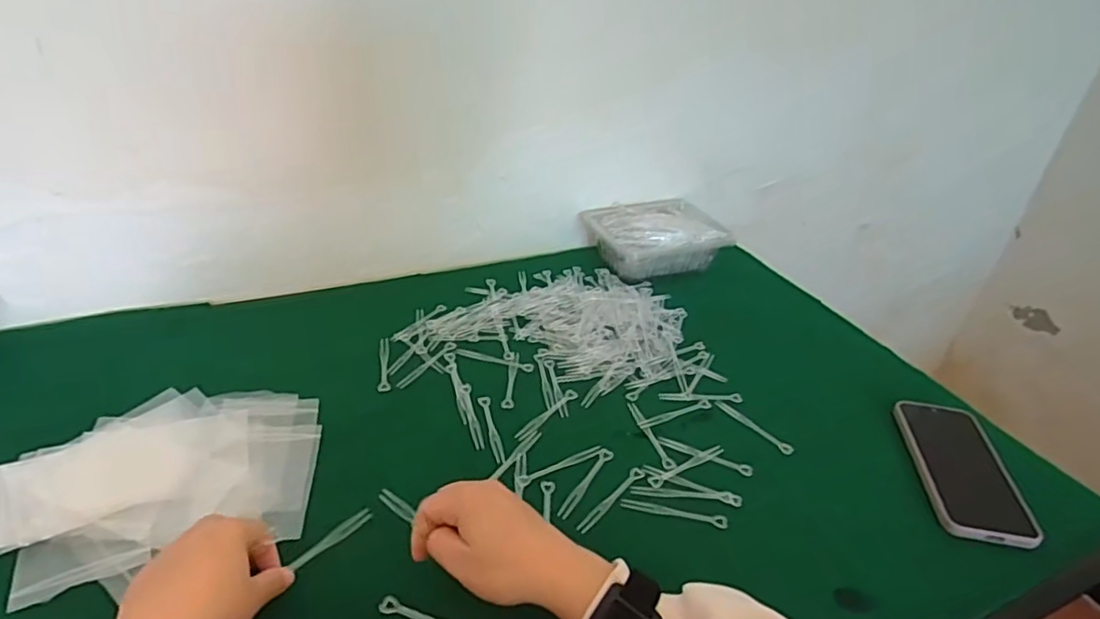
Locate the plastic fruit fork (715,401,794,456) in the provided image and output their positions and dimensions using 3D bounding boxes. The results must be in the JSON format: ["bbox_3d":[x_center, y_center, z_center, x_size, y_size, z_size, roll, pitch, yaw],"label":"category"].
[{"bbox_3d":[0.199,0.113,0.614,0.009,0.006,0.086,-23,44,-36],"label":"plastic fruit fork"}]

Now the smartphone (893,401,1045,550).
[{"bbox_3d":[0.379,0.144,0.579,0.082,0.020,0.160,9,34,4],"label":"smartphone"}]

